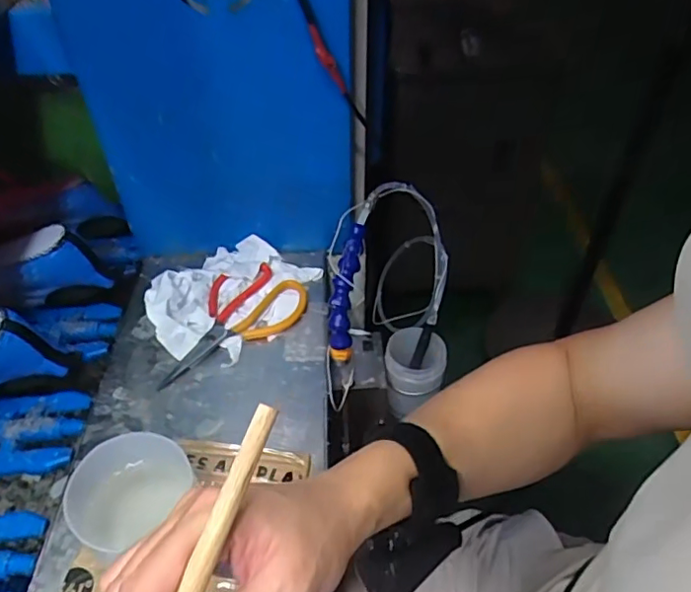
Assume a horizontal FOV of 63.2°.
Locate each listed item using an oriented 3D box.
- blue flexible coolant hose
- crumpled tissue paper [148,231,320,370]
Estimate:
[{"bbox_3d":[0.000,-0.004,0.590,0.023,0.034,0.143,8,89,15],"label":"blue flexible coolant hose"},{"bbox_3d":[-0.134,-0.008,0.655,0.157,0.040,0.194,18,49,16],"label":"crumpled tissue paper"}]

